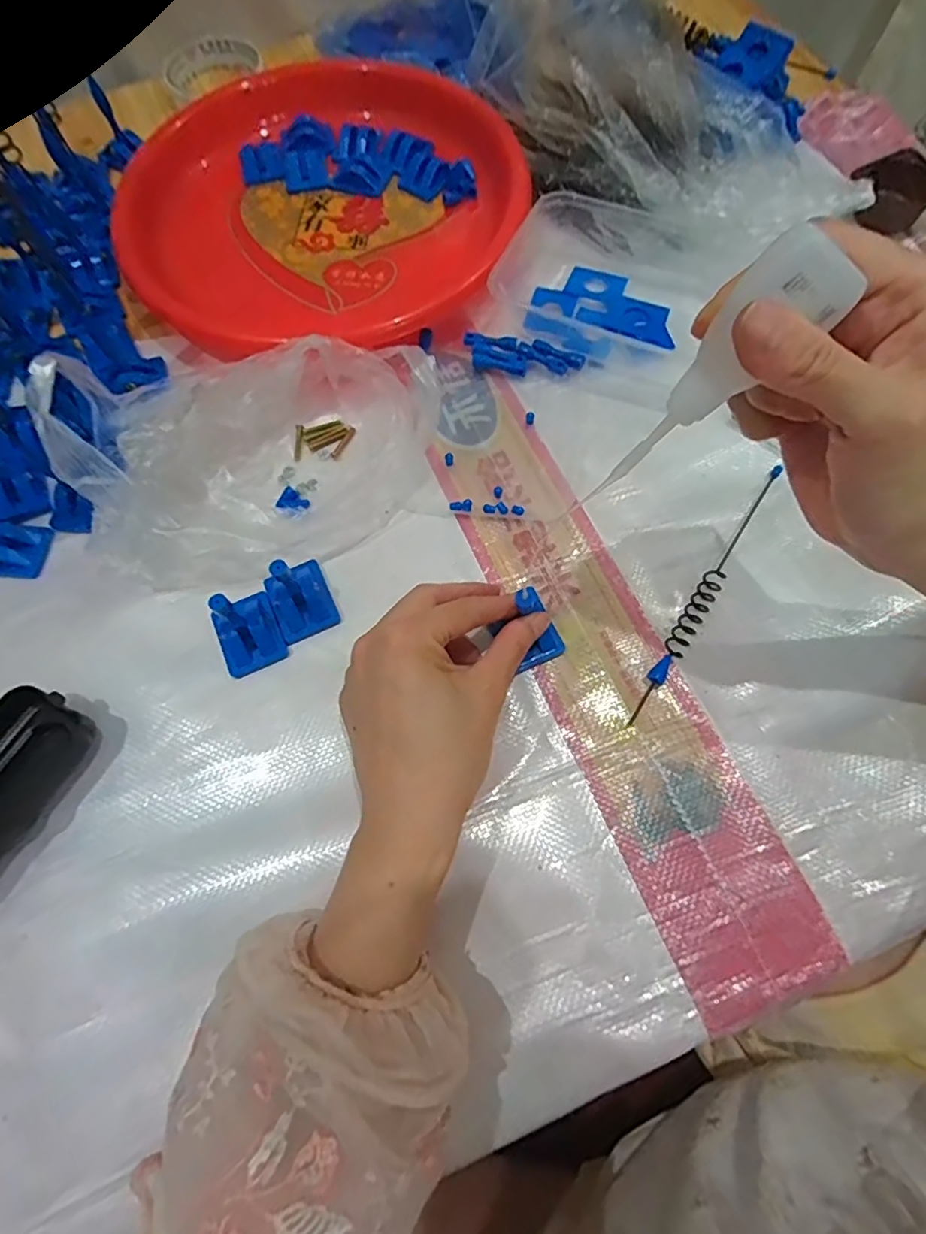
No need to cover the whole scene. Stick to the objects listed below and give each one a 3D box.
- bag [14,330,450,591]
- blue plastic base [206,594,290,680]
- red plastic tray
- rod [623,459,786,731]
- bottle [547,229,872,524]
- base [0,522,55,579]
[{"bbox_3d":[-0.115,-0.104,0.337,0.202,0.086,0.131,-11,69,-1],"label":"bag"},{"bbox_3d":[-0.123,0.004,0.320,0.034,0.046,0.040,-25,70,-7],"label":"blue plastic base"},{"bbox_3d":[-0.120,-0.327,0.444,0.284,0.035,0.290,-33,71,-9],"label":"red plastic tray"},{"bbox_3d":[0.141,-0.016,0.332,0.012,0.010,0.179,31,74,13],"label":"rod"},{"bbox_3d":[0.084,-0.079,0.216,0.025,0.118,0.022,-12,64,-42],"label":"bottle"},{"bbox_3d":[-0.282,-0.043,0.355,0.042,0.016,0.033,0,69,3],"label":"base"}]

